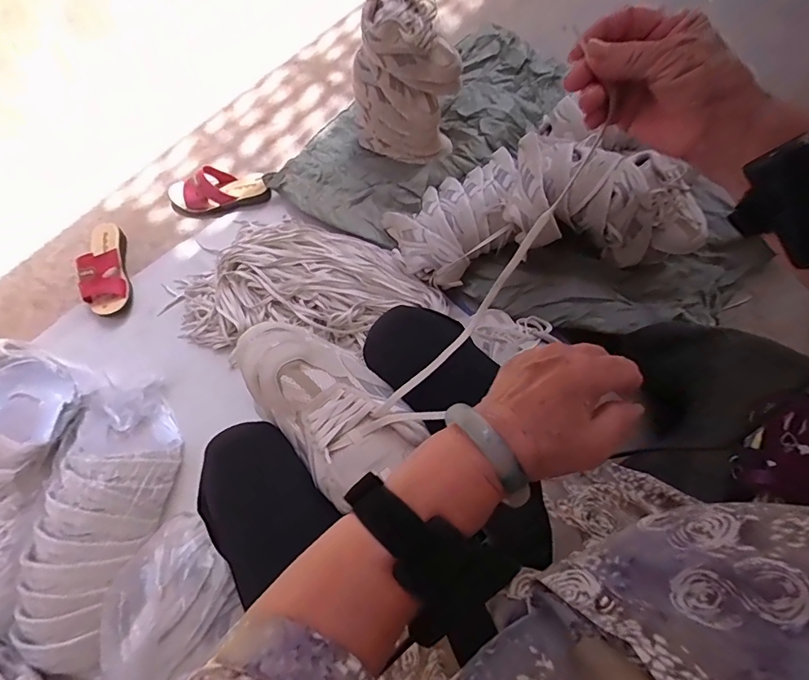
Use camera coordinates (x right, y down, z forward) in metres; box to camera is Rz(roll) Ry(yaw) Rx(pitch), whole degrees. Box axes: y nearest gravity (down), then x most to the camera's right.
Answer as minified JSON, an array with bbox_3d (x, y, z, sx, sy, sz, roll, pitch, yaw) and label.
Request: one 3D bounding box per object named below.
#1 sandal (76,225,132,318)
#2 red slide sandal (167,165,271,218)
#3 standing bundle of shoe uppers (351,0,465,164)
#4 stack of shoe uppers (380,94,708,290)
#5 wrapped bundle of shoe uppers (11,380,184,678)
[{"bbox_3d":[-0.647,-0.162,0.968,0.088,0.079,0.225,-17,73,-8],"label":"sandal"},{"bbox_3d":[-0.428,-0.343,1.044,0.226,0.069,0.083,-13,67,-6],"label":"red slide sandal"},{"bbox_3d":[0.012,-0.559,1.007,0.217,0.320,0.156,25,72,5],"label":"standing bundle of shoe uppers"},{"bbox_3d":[0.273,-0.283,0.911,0.594,0.194,0.326,2,72,-2],"label":"stack of shoe uppers"},{"bbox_3d":[-0.485,0.277,0.742,0.142,0.138,0.444,1,66,1],"label":"wrapped bundle of shoe uppers"}]

